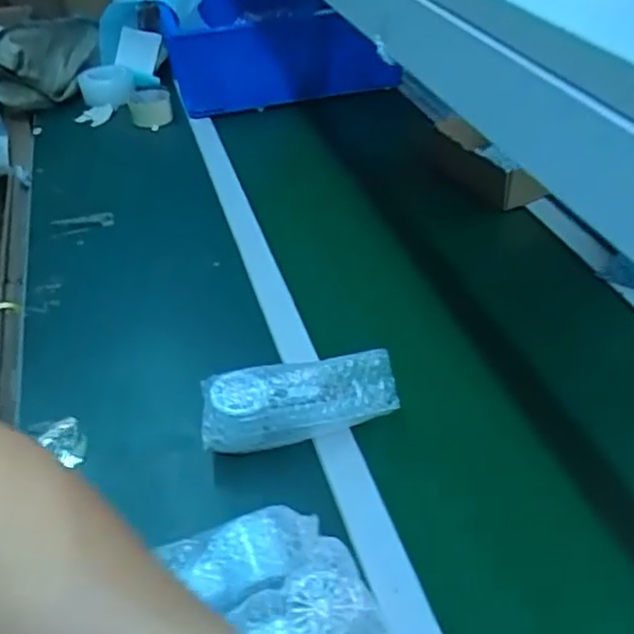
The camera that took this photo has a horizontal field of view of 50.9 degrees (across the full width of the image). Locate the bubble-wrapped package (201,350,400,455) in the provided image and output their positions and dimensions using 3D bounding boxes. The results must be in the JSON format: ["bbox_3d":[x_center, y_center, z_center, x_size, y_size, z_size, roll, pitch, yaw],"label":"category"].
[{"bbox_3d":[-0.019,0.086,0.681,0.192,0.070,0.060,-6,41,-7],"label":"bubble-wrapped package"}]

